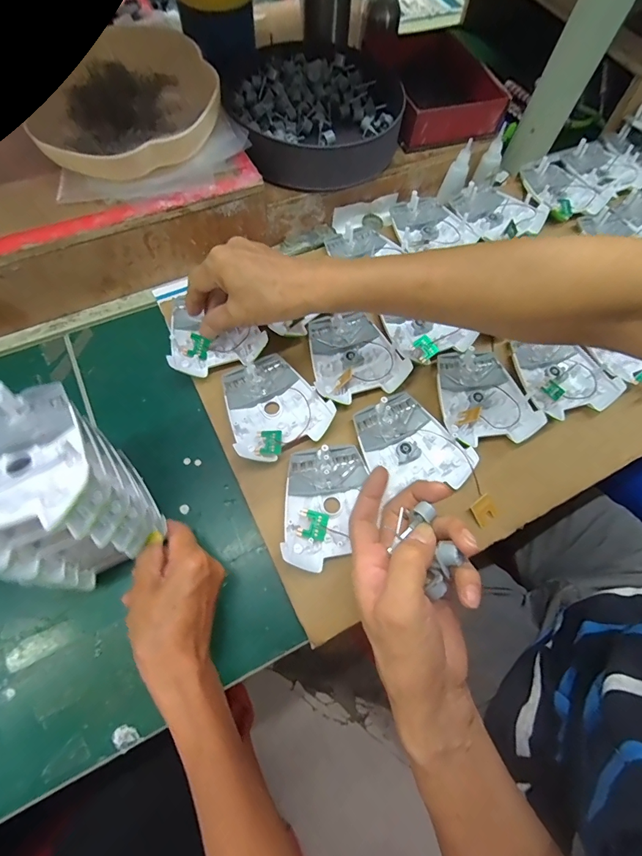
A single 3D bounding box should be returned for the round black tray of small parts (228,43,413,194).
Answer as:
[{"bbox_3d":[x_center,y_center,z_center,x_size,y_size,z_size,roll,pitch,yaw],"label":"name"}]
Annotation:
[{"bbox_3d":[-0.004,-0.398,0.486,0.211,0.057,0.231,2,67,-4],"label":"round black tray of small parts"}]

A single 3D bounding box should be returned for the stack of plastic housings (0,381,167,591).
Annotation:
[{"bbox_3d":[-0.201,0.047,0.299,0.091,0.148,0.113,-25,72,-15],"label":"stack of plastic housings"}]

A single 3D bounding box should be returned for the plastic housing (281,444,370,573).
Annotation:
[{"bbox_3d":[0.004,0.070,0.358,0.078,0.020,0.112,5,67,-3],"label":"plastic housing"}]

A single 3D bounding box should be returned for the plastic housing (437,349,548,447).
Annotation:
[{"bbox_3d":[0.175,-0.037,0.412,0.097,0.017,0.106,-1,68,-6],"label":"plastic housing"}]

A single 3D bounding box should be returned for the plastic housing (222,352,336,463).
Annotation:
[{"bbox_3d":[-0.052,-0.024,0.399,0.096,0.022,0.108,-28,73,-15],"label":"plastic housing"}]

